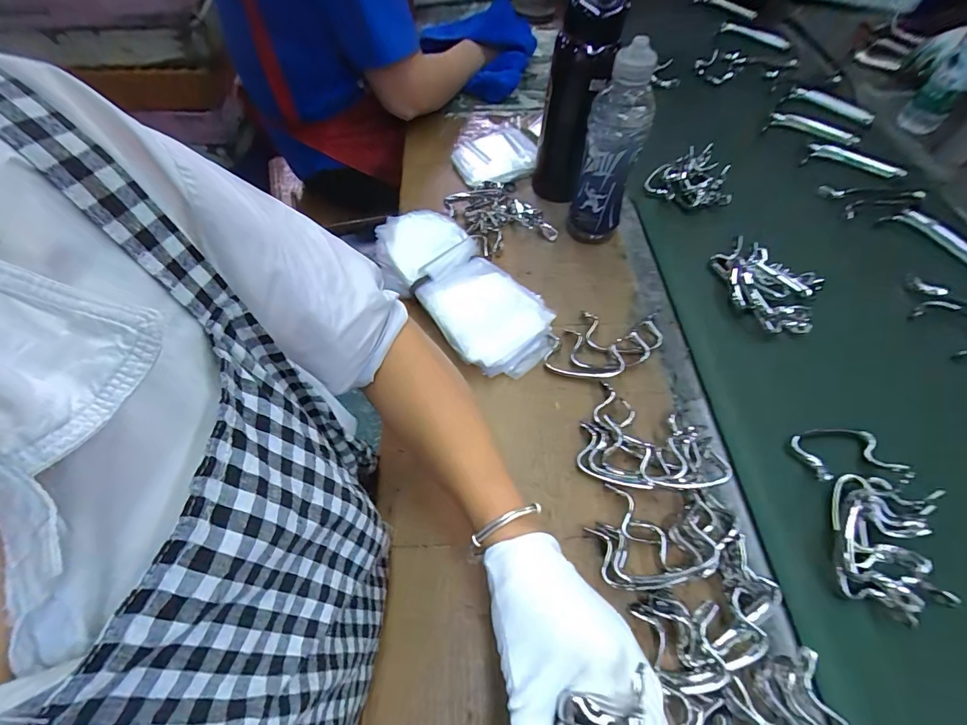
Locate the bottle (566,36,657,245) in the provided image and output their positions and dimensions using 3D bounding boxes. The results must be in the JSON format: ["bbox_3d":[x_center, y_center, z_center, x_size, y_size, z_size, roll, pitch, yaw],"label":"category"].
[{"bbox_3d":[0.151,-0.243,0.520,0.065,0.224,0.057,17,59,10],"label":"bottle"}]

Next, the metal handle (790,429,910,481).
[{"bbox_3d":[0.355,0.089,0.427,0.089,0.027,0.056,-7,58,-5],"label":"metal handle"}]

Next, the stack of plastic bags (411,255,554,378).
[{"bbox_3d":[0.008,-0.056,0.509,0.122,0.036,0.155,-35,64,-21],"label":"stack of plastic bags"}]

